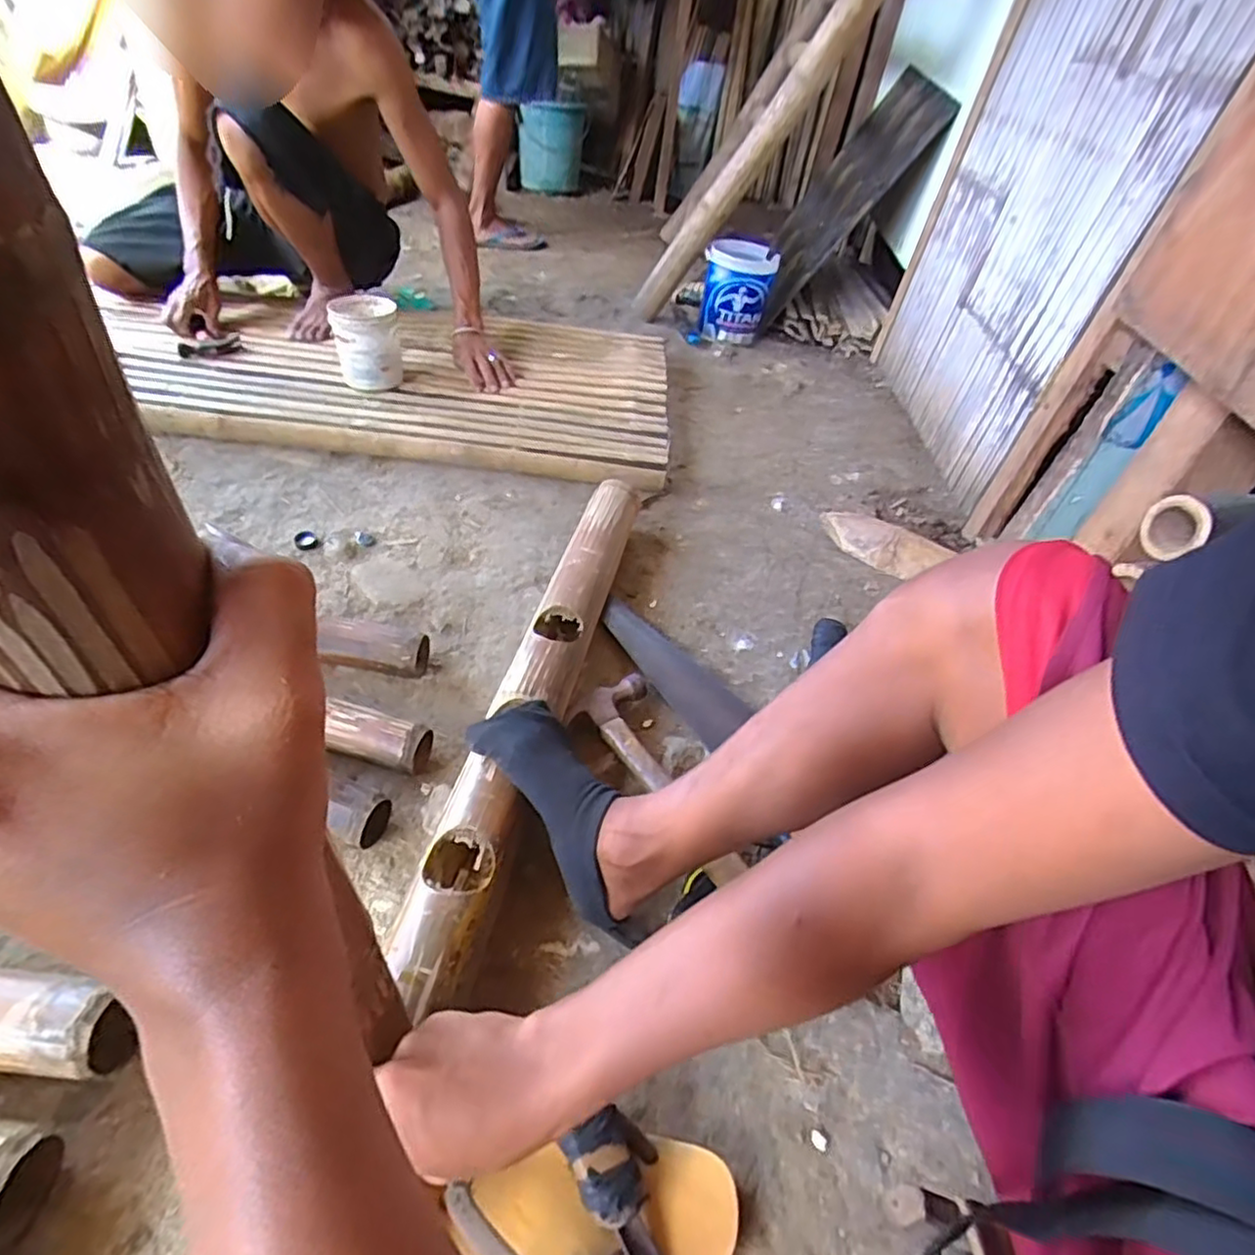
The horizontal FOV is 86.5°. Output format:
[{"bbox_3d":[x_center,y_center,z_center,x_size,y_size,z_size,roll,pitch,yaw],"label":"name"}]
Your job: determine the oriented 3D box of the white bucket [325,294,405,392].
[{"bbox_3d":[-0.468,-0.509,1.208,0.109,0.126,0.121,-8,48,-18],"label":"white bucket"}]

